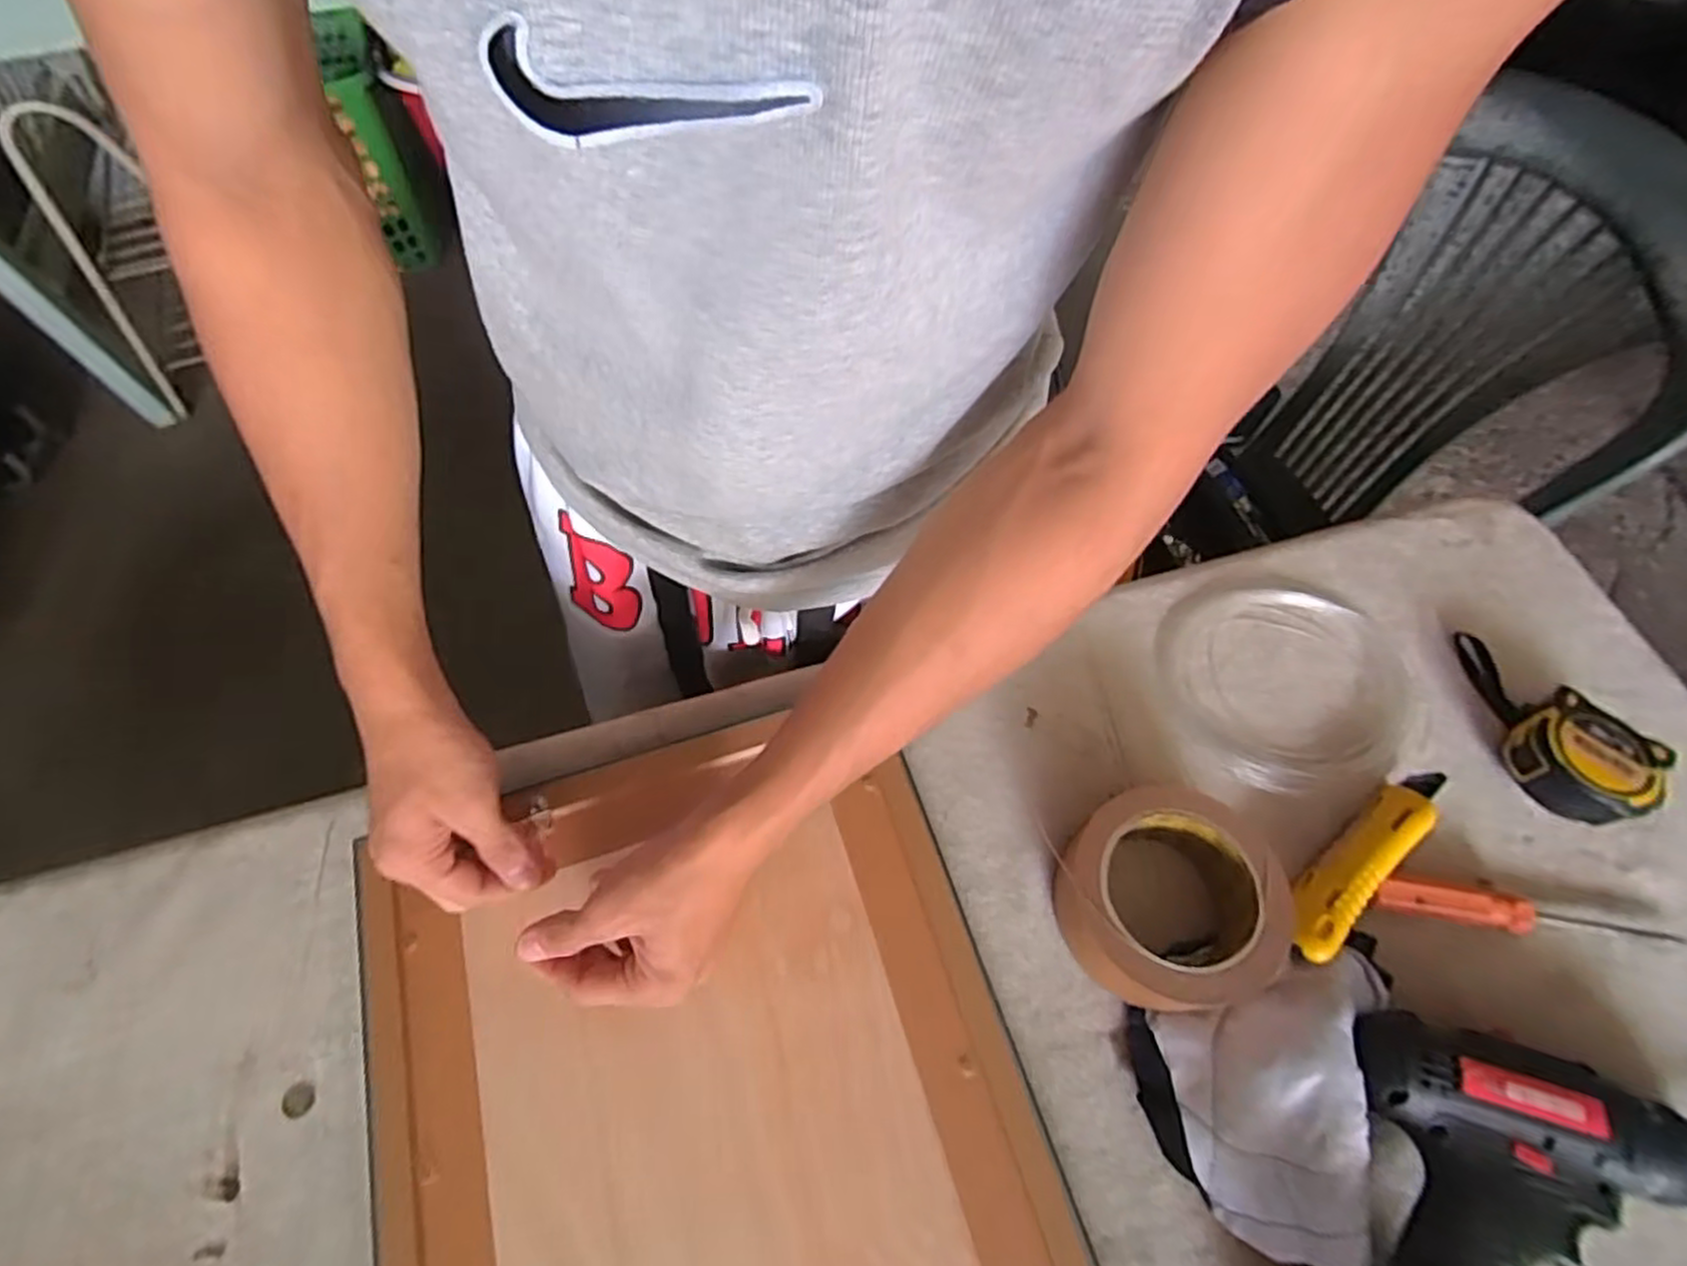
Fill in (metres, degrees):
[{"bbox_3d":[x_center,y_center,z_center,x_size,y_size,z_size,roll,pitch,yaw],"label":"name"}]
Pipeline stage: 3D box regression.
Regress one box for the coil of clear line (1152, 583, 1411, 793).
[{"bbox_3d":[0.289,0.030,0.498,0.169,0.014,0.138,-6,62,-4],"label":"coil of clear line"}]

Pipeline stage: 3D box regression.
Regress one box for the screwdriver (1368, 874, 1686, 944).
[{"bbox_3d":[0.380,0.157,0.426,0.173,0.016,0.018,10,62,5],"label":"screwdriver"}]

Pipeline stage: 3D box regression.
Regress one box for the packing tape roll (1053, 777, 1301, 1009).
[{"bbox_3d":[0.172,0.142,0.413,0.105,0.059,0.108,0,62,0],"label":"packing tape roll"}]

